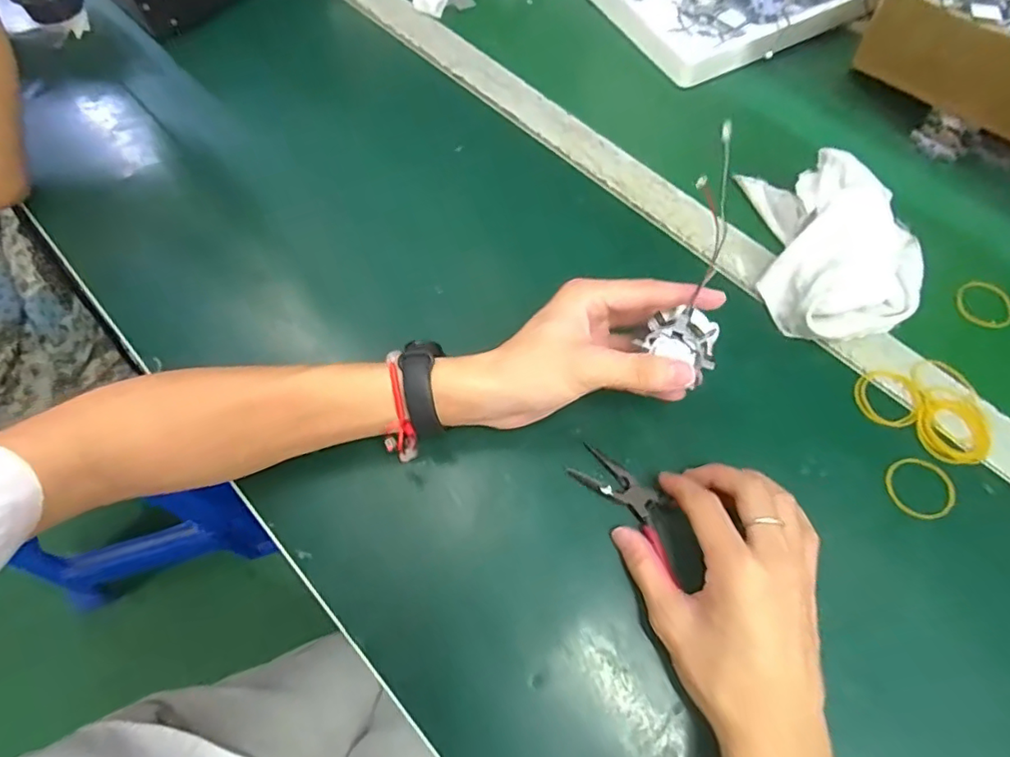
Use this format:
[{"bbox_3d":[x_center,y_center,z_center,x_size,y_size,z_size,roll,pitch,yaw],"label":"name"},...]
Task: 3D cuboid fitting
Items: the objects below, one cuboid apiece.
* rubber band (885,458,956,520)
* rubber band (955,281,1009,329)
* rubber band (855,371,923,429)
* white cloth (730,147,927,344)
[{"bbox_3d":[0.256,0.068,0.345,0.038,0.005,0.038,1,63,-1],"label":"rubber band"},{"bbox_3d":[0.355,-0.056,0.415,0.037,0.009,0.039,10,63,4],"label":"rubber band"},{"bbox_3d":[0.253,0.013,0.368,0.045,0.004,0.039,-16,64,-9],"label":"rubber band"},{"bbox_3d":[0.239,-0.100,0.395,0.111,0.052,0.151,8,63,2],"label":"white cloth"}]

